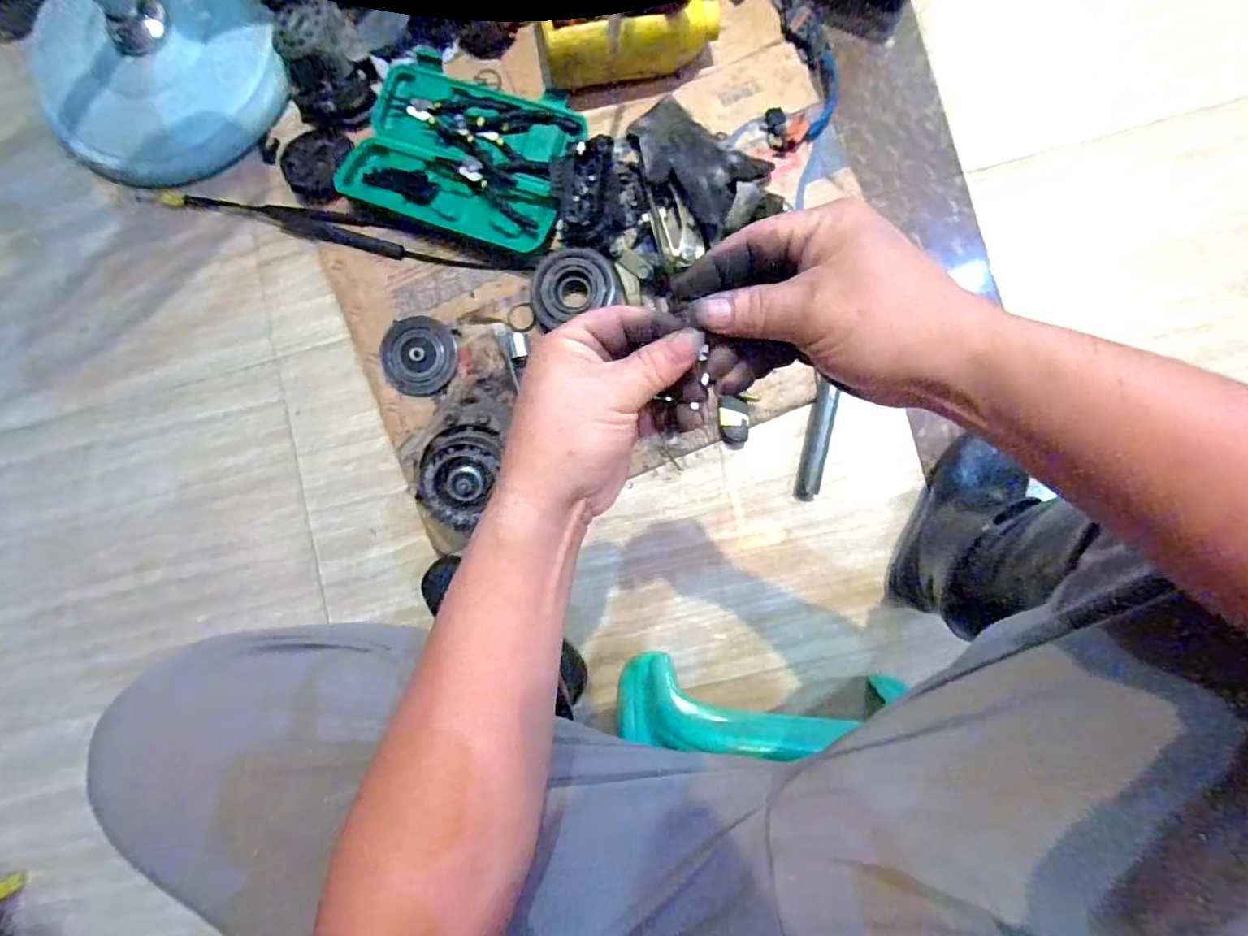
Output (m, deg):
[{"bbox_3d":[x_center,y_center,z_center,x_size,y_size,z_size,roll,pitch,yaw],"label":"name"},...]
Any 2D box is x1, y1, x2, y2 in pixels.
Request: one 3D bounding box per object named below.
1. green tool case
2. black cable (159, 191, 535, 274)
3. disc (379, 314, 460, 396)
[{"bbox_3d":[-0.215,-0.425,0.775,0.306,0.040,0.224,21,91,4],"label":"green tool case"},{"bbox_3d":[-0.395,-0.331,0.799,0.555,0.021,0.042,15,90,4],"label":"black cable"},{"bbox_3d":[-0.277,-0.151,0.775,0.104,0.010,0.101,0,89,4],"label":"disc"}]

